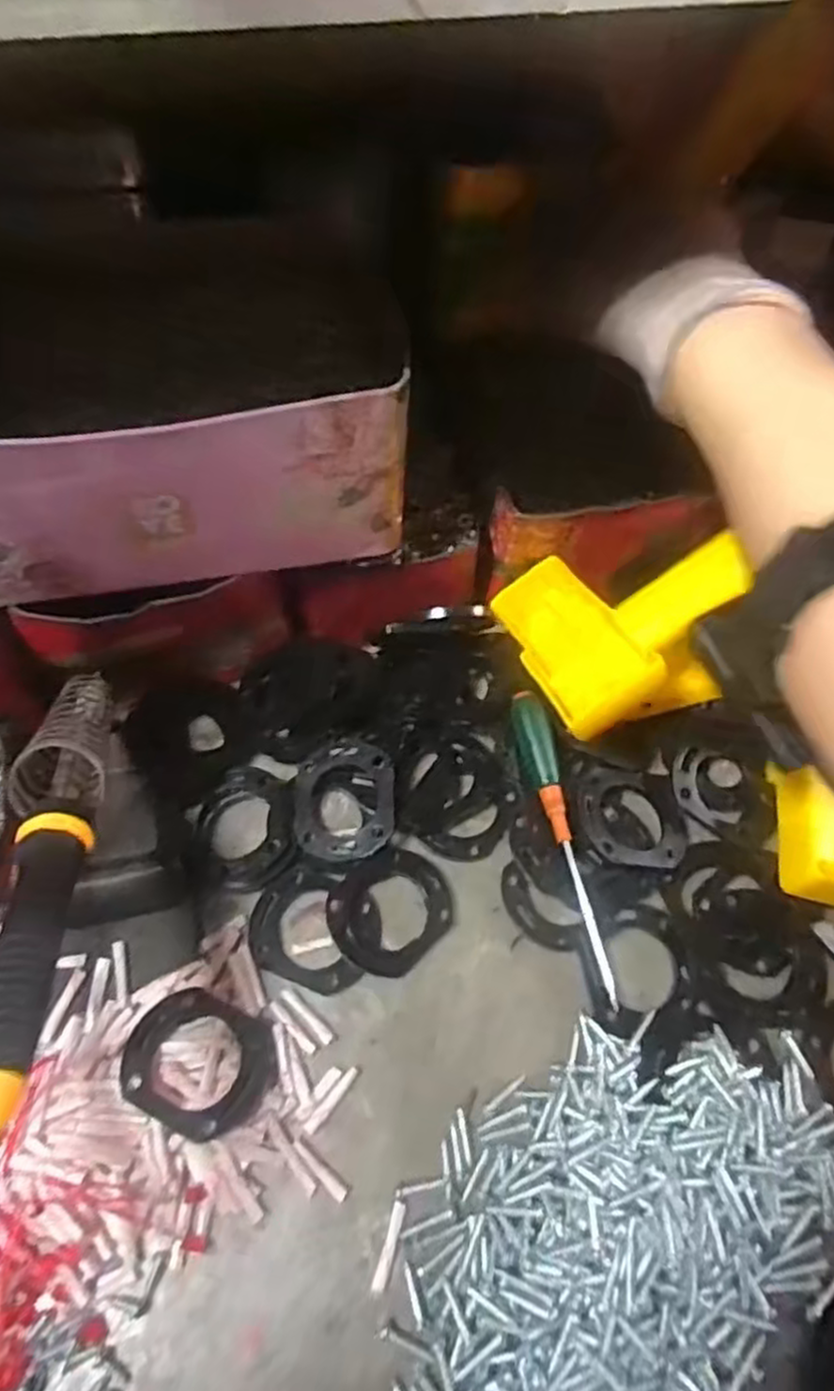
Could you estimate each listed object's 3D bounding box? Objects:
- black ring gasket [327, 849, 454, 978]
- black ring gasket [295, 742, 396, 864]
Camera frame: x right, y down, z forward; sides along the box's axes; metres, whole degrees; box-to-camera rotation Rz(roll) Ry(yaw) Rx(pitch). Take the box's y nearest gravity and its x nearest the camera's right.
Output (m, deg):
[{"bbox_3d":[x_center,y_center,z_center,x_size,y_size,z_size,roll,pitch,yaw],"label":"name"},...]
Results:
[{"bbox_3d":[-0.011,0.101,0.350,0.056,0.010,0.051,1,59,-2],"label":"black ring gasket"},{"bbox_3d":[-0.035,0.052,0.370,0.050,0.008,0.060,-8,65,14],"label":"black ring gasket"}]

